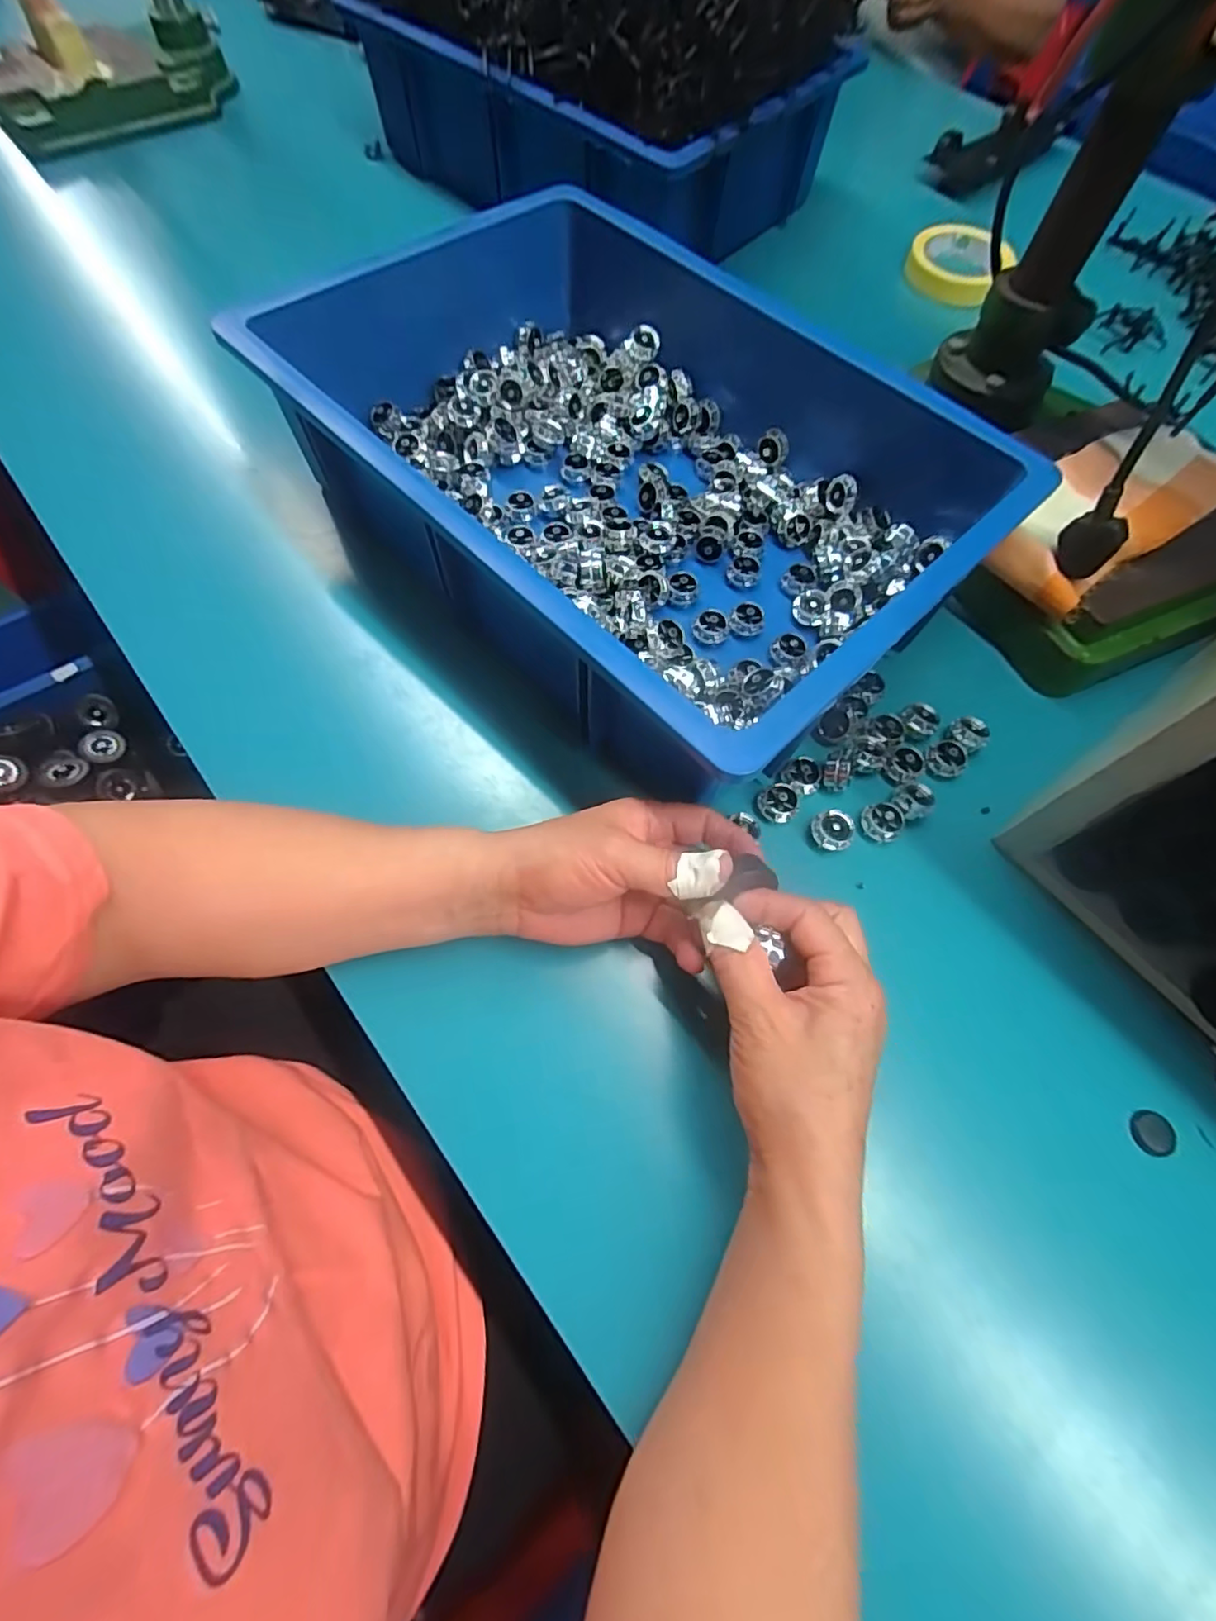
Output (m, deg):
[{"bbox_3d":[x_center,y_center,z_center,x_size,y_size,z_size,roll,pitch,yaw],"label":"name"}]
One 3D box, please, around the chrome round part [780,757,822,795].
[{"bbox_3d":[0.122,-0.022,0.377,0.021,0.011,0.022,0,67,-1],"label":"chrome round part"}]

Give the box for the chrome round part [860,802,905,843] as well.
[{"bbox_3d":[0.168,0.006,0.365,0.023,0.015,0.021,4,67,0],"label":"chrome round part"}]

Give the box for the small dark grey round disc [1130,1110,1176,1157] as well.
[{"bbox_3d":[0.282,0.167,0.311,0.020,0.004,0.021,0,67,-1],"label":"small dark grey round disc"}]

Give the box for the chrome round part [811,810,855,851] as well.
[{"bbox_3d":[0.137,0.013,0.368,0.021,0.014,0.024,-3,67,-2],"label":"chrome round part"}]

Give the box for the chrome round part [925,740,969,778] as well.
[{"bbox_3d":[0.220,-0.034,0.390,0.023,0.010,0.024,0,67,-1],"label":"chrome round part"}]

